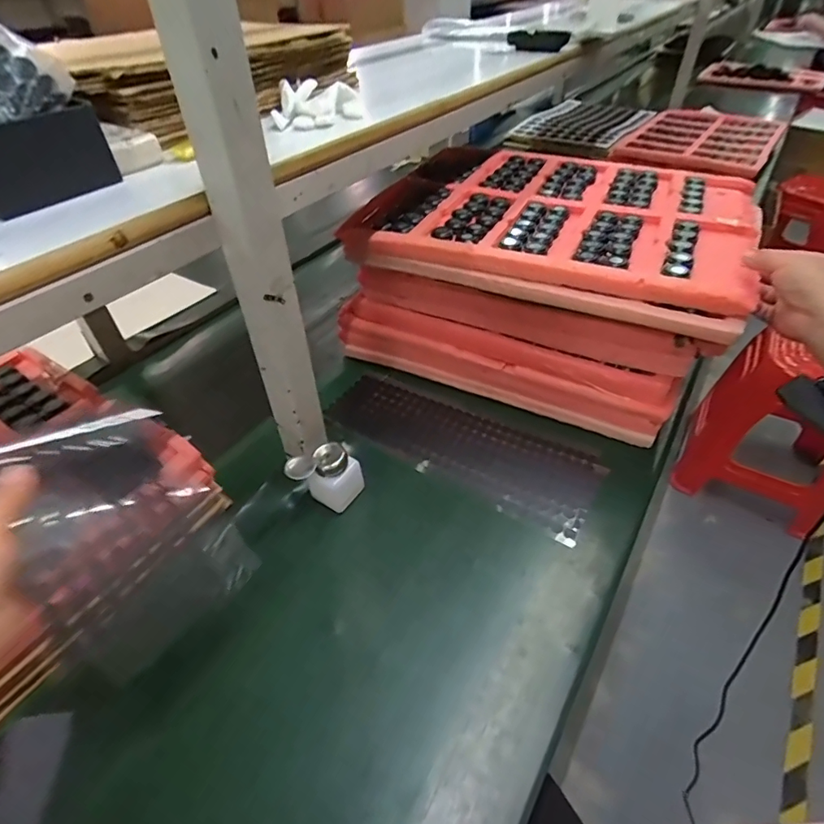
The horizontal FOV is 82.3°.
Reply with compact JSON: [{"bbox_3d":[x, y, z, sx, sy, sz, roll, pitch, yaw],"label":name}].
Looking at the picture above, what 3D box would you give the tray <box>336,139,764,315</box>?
[{"bbox_3d":[0.205,-0.295,0.685,0.505,0.049,0.410,18,46,18],"label":"tray"}]

